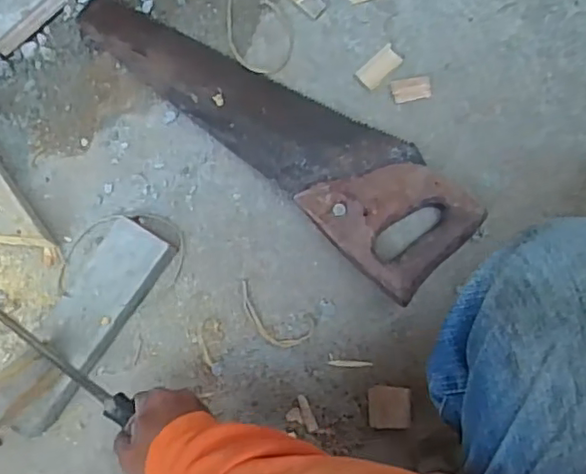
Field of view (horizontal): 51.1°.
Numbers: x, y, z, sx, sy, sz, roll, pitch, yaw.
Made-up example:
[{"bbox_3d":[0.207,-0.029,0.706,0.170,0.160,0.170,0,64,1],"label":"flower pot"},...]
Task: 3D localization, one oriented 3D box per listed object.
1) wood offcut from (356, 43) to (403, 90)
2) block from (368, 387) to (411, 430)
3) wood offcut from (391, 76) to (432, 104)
[{"bbox_3d":[0.089,-0.174,0.625,0.048,0.008,0.026,-44,84,-2],"label":"wood offcut"},{"bbox_3d":[0.093,0.163,0.590,0.039,0.018,0.039,-1,84,3],"label":"block"},{"bbox_3d":[0.121,-0.151,0.625,0.039,0.006,0.024,-8,84,2],"label":"wood offcut"}]

